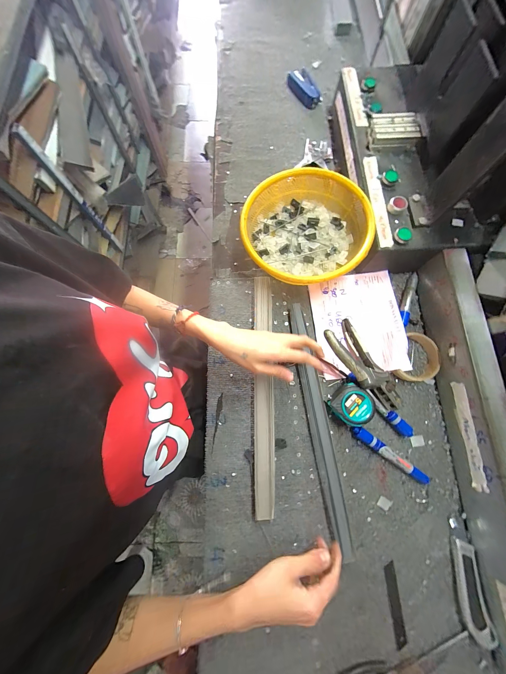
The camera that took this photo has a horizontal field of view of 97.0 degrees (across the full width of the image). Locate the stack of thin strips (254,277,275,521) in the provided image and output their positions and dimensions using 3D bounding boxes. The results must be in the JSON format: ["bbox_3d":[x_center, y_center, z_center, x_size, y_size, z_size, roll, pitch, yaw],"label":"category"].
[{"bbox_3d":[0.019,0.085,0.401,0.033,0.022,0.405,-1,76,2],"label":"stack of thin strips"}]

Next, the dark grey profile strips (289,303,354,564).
[{"bbox_3d":[0.112,0.137,0.389,0.033,0.018,0.404,-9,76,0],"label":"dark grey profile strips"}]

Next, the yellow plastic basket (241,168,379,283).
[{"bbox_3d":[0.096,-0.196,0.432,0.220,0.085,0.227,0,76,2],"label":"yellow plastic basket"}]

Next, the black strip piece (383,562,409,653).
[{"bbox_3d":[0.210,0.394,0.329,0.017,0.004,0.099,-4,76,1],"label":"black strip piece"}]

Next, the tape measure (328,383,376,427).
[{"bbox_3d":[0.165,0.114,0.380,0.064,0.041,0.059,37,79,7],"label":"tape measure"}]

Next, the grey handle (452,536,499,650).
[{"bbox_3d":[0.315,0.365,0.325,0.034,0.020,0.115,-2,76,1],"label":"grey handle"}]

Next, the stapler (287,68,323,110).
[{"bbox_3d":[0.131,-0.632,0.569,0.040,0.030,0.108,-29,77,-5],"label":"stapler"}]

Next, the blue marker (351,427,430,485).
[{"bbox_3d":[0.225,0.196,0.372,0.131,0.018,0.019,36,80,10],"label":"blue marker"}]

